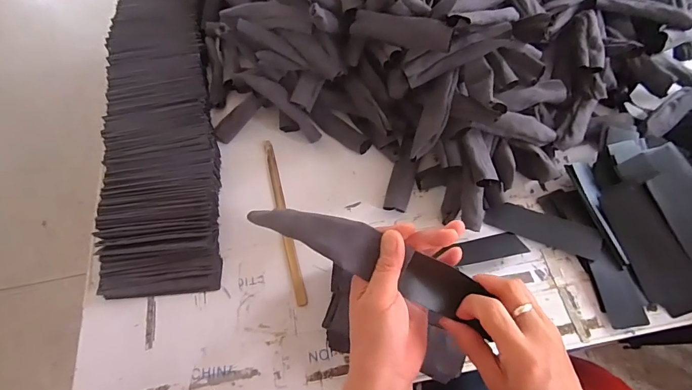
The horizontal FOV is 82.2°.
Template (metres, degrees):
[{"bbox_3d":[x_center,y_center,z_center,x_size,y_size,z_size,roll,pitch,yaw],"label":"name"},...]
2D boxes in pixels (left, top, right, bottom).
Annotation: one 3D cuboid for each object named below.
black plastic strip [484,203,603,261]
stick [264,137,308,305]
[{"bbox_3d":[0.272,0.047,0.552,0.148,0.009,0.039,19,88,17],"label":"black plastic strip"},{"bbox_3d":[-0.092,0.029,0.580,0.015,0.006,0.269,-15,62,-6],"label":"stick"}]

